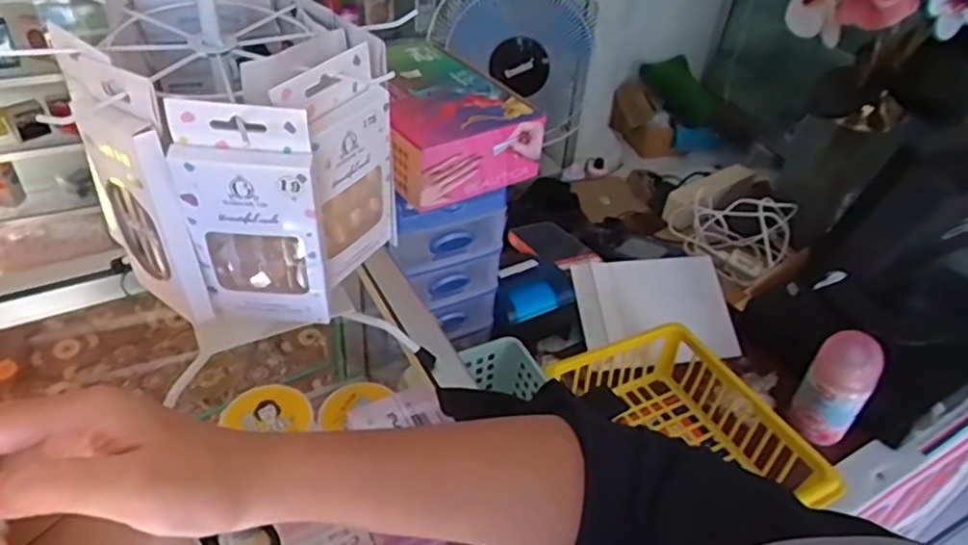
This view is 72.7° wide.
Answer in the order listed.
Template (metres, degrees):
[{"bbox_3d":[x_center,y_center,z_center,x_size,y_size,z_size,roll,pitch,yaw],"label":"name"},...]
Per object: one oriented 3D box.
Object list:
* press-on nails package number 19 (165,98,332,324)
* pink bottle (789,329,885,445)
[{"bbox_3d":[-0.122,-0.024,0.353,0.069,0.137,0.013,2,40,-4],"label":"press-on nails package number 19"},{"bbox_3d":[0.385,0.127,0.721,0.060,0.129,0.048,34,48,30],"label":"pink bottle"}]

